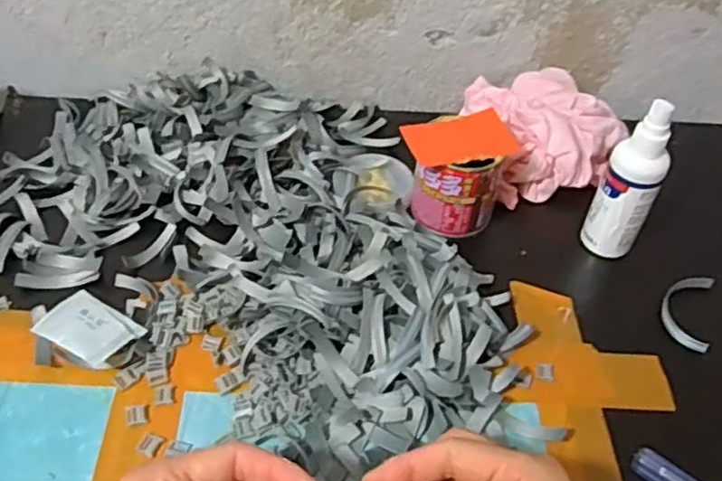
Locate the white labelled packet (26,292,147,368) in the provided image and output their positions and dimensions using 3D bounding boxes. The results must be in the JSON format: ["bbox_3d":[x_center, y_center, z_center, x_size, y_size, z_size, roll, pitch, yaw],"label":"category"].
[{"bbox_3d":[-0.176,0.058,0.446,0.062,0.018,0.039,27,49,21],"label":"white labelled packet"}]

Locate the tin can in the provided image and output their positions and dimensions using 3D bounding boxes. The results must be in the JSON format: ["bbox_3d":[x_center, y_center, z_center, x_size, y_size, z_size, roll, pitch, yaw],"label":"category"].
[{"bbox_3d":[0.074,-0.050,0.528,0.064,0.060,0.058,14,46,9],"label":"tin can"}]

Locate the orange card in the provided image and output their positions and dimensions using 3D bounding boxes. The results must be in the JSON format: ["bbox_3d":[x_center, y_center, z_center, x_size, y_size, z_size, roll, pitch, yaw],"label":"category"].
[{"bbox_3d":[0.075,-0.075,0.512,0.080,0.007,0.051,-13,51,-18],"label":"orange card"}]

